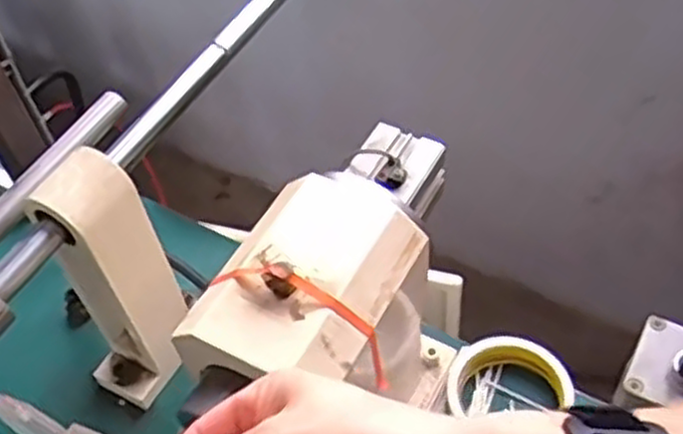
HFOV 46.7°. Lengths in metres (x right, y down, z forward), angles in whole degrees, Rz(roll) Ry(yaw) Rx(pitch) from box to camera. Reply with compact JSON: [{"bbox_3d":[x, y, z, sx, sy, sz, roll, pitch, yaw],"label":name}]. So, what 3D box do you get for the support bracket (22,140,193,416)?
[{"bbox_3d":[-0.162,0.043,0.568,0.064,0.214,0.081,24,58,22],"label":"support bracket"}]

